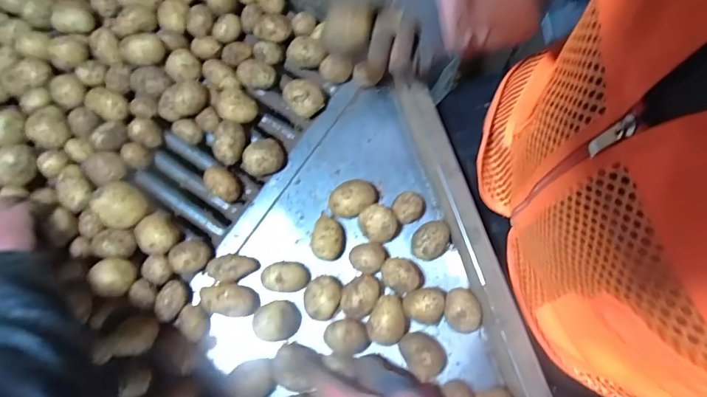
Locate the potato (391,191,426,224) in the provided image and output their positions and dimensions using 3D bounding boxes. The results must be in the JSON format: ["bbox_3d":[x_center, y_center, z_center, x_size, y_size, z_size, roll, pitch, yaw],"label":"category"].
[{"bbox_3d":[0.066,0.013,0.506,0.037,0.035,0.042,30,74,11],"label":"potato"}]

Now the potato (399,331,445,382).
[{"bbox_3d":[0.074,0.171,0.455,0.048,0.041,0.043,40,76,13],"label":"potato"}]

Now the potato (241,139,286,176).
[{"bbox_3d":[-0.113,-0.048,0.520,0.051,0.040,0.038,-27,73,-8],"label":"potato"}]

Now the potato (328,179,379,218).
[{"bbox_3d":[0.000,0.000,0.511,0.058,0.037,0.046,-5,71,-1],"label":"potato"}]

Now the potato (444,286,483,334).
[{"bbox_3d":[0.121,0.126,0.467,0.038,0.046,0.047,4,71,2],"label":"potato"}]

